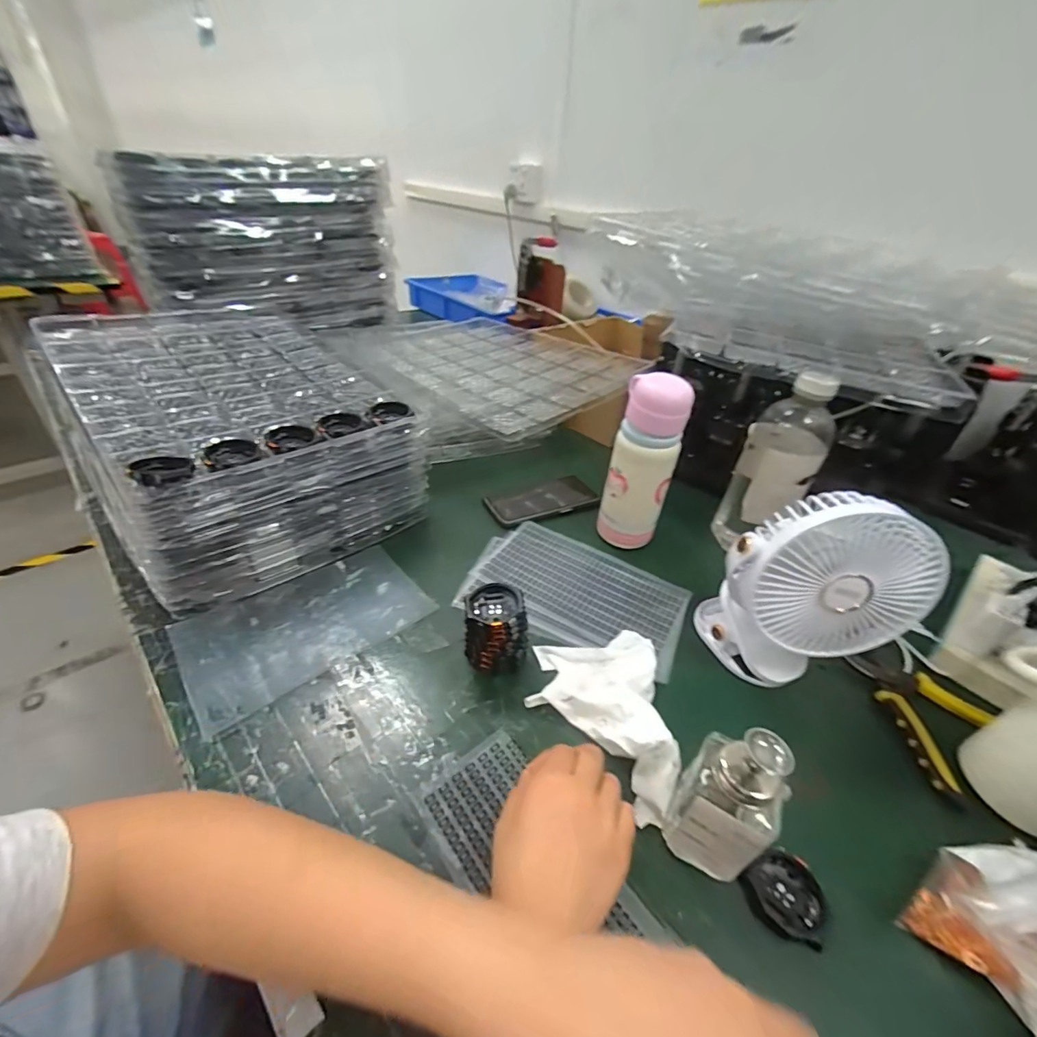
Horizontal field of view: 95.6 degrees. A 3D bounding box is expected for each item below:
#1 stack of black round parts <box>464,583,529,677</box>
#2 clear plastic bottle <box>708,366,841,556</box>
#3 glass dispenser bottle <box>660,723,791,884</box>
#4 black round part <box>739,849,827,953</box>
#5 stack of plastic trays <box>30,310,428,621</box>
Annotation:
[{"bbox_3d":[-0.020,0.105,0.442,0.060,0.066,0.056,6,38,0],"label":"stack of black round parts"},{"bbox_3d":[0.313,-0.057,0.581,0.086,0.230,0.072,27,43,25],"label":"clear plastic bottle"},{"bbox_3d":[0.139,0.189,0.314,0.051,0.114,0.063,-28,49,-35],"label":"glass dispenser bottle"},{"bbox_3d":[0.183,0.257,0.324,0.049,0.007,0.050,3,38,-3],"label":"black round part"},{"bbox_3d":[-0.359,-0.117,0.612,0.298,0.153,0.437,-26,48,-34],"label":"stack of plastic trays"}]

